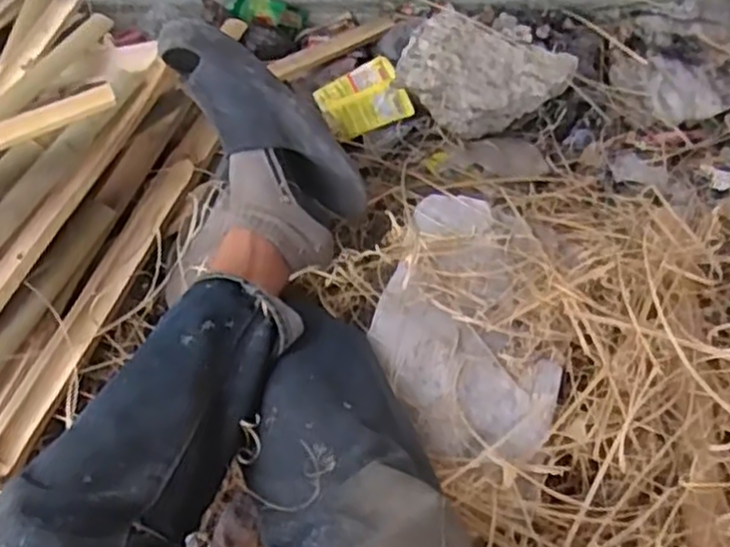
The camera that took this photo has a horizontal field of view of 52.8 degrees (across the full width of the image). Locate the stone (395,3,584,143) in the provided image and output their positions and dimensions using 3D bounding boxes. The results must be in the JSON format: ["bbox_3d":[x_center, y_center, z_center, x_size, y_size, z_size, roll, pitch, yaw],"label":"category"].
[{"bbox_3d":[0.169,-0.275,1.052,0.229,0.103,0.142,16,53,12],"label":"stone"}]

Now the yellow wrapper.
[{"bbox_3d":[-0.004,-0.255,1.077,0.124,0.048,0.098,-24,55,-19],"label":"yellow wrapper"}]

